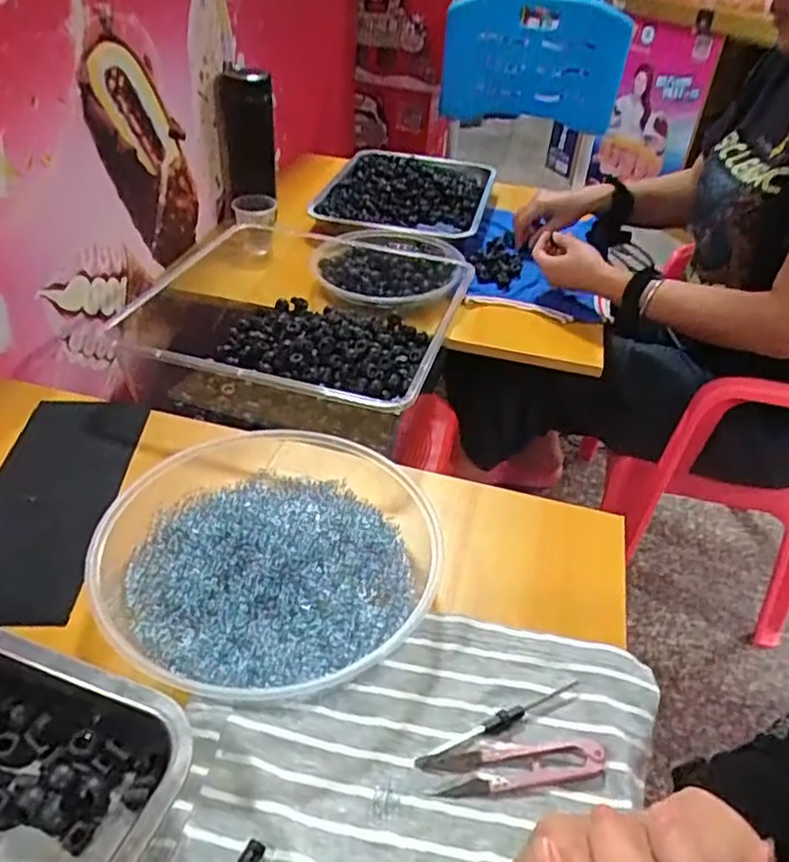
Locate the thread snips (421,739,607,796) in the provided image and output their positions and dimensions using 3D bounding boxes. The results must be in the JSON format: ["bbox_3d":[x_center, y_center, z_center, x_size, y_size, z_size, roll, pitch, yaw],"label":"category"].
[{"bbox_3d":[0.070,0.189,0.374,0.101,0.009,0.024,-1,39,-10],"label":"thread snips"}]

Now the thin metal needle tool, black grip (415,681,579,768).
[{"bbox_3d":[0.064,0.172,0.394,0.114,0.007,0.010,-13,42,-23],"label":"thin metal needle tool, black grip"}]

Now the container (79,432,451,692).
[{"bbox_3d":[-0.089,0.075,0.470,0.235,0.041,0.226,4,38,-3],"label":"container"}]

